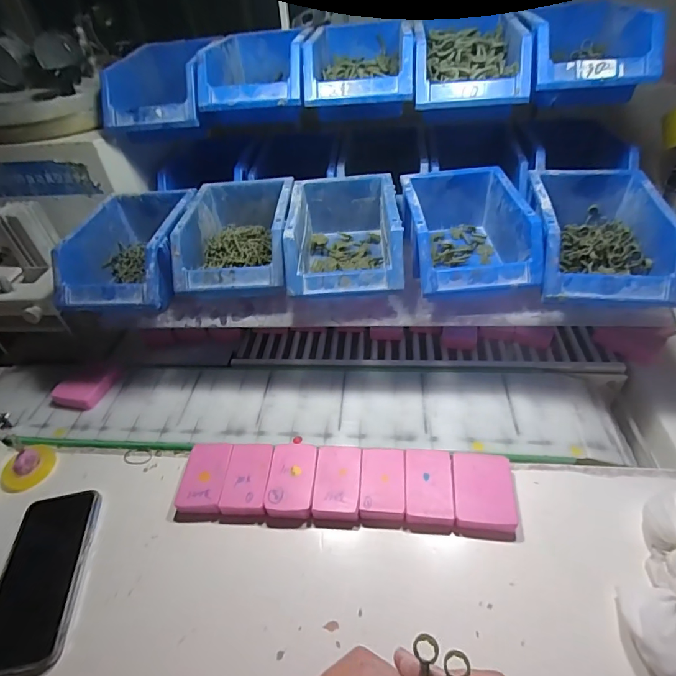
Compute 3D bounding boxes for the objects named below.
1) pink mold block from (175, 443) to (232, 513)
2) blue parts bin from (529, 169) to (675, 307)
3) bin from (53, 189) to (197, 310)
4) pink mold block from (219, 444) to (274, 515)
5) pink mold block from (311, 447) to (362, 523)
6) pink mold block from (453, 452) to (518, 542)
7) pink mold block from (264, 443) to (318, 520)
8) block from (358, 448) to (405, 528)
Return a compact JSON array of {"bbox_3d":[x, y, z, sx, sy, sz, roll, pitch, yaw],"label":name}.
[{"bbox_3d":[-0.135,0.145,0.432,0.046,0.019,0.068,-1,46,6],"label":"pink mold block"},{"bbox_3d":[0.272,-0.108,0.448,0.121,0.072,0.175,4,43,11],"label":"blue parts bin"},{"bbox_3d":[-0.243,-0.106,0.507,0.125,0.072,0.177,-1,42,5],"label":"bin"},{"bbox_3d":[-0.090,0.143,0.428,0.044,0.018,0.069,0,46,7],"label":"pink mold block"},{"bbox_3d":[0.001,0.144,0.418,0.044,0.016,0.071,0,46,7],"label":"pink mold block"},{"bbox_3d":[0.138,0.148,0.400,0.055,0.014,0.076,3,46,10],"label":"pink mold block"},{"bbox_3d":[-0.045,0.143,0.423,0.045,0.018,0.075,0,46,7],"label":"pink mold block"},{"bbox_3d":[0.044,0.145,0.414,0.042,0.016,0.072,0,46,7],"label":"block"}]

